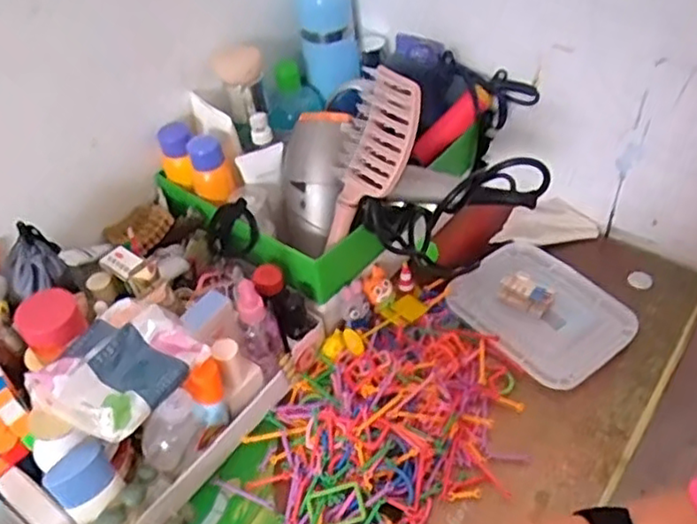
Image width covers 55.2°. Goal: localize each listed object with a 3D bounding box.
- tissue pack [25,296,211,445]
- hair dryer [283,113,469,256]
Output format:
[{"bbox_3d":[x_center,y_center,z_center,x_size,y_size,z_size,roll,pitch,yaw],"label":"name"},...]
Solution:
[{"bbox_3d":[-0.179,0.080,0.521,0.088,0.040,0.109,17,49,21],"label":"tissue pack"},{"bbox_3d":[0.015,-0.065,0.668,0.186,0.128,0.089,16,49,21],"label":"hair dryer"}]

